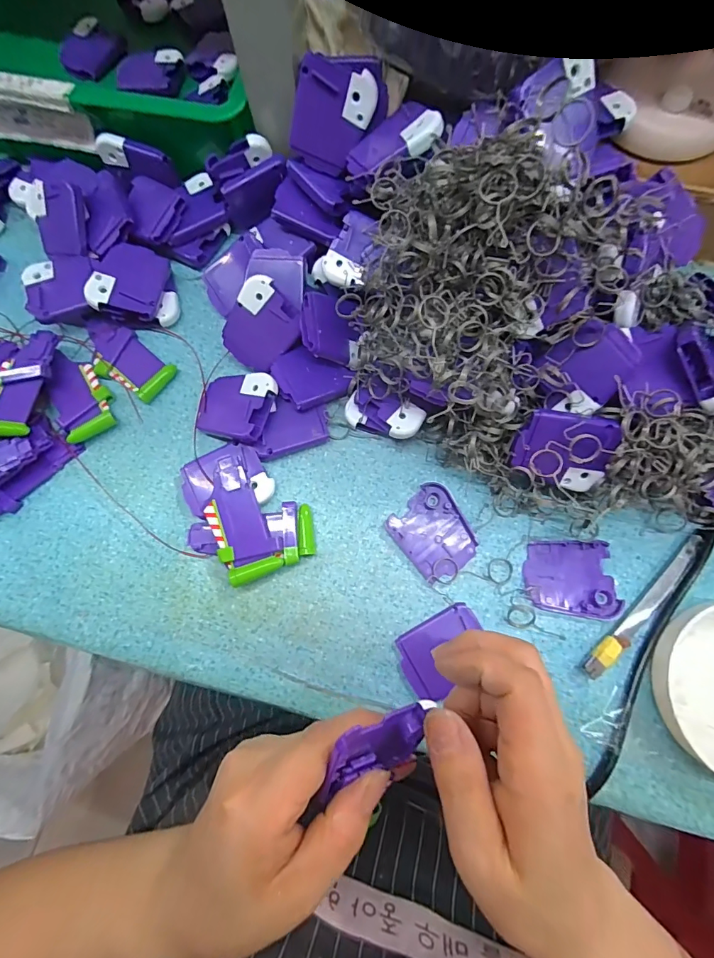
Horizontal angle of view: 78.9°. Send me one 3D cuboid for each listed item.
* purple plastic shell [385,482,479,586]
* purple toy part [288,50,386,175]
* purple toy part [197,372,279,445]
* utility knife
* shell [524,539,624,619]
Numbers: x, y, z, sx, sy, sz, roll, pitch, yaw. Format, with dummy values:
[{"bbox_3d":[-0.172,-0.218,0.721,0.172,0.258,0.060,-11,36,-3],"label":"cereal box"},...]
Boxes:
[{"bbox_3d":[0.057,0.040,0.317,0.051,0.004,0.061,-36,79,-6],"label":"purple plastic shell"},{"bbox_3d":[-0.014,-0.256,0.306,0.059,0.066,0.016,17,50,-5],"label":"purple toy part"},{"bbox_3d":[-0.092,-0.056,0.332,0.060,0.016,0.051,14,87,25],"label":"purple toy part"},{"bbox_3d":[0.197,0.085,0.295,0.014,0.012,0.124,43,82,9],"label":"utility knife"},{"bbox_3d":[0.150,0.071,0.305,0.060,0.007,0.051,-1,78,1],"label":"shell"}]

